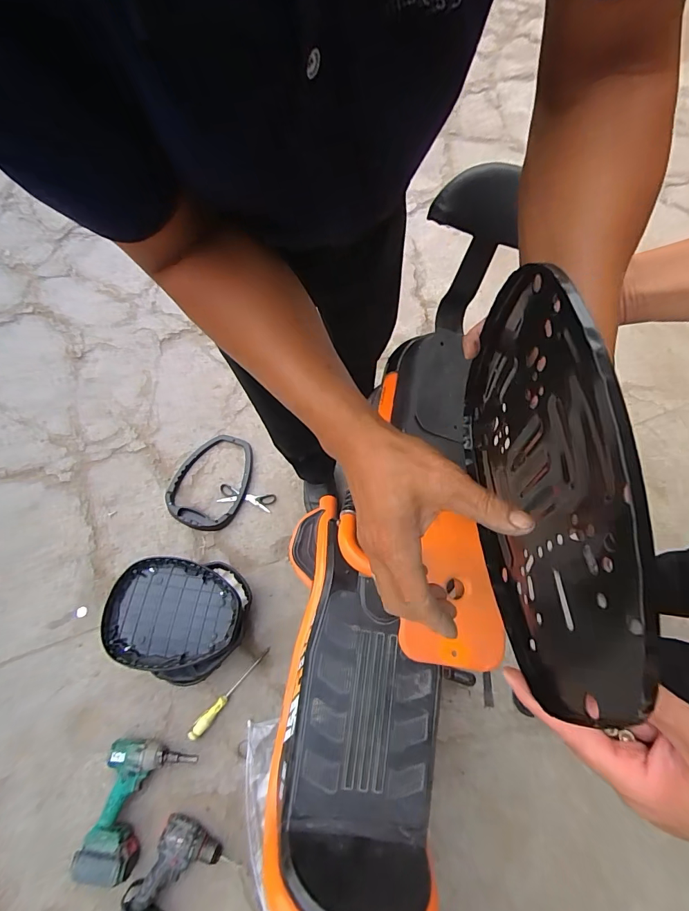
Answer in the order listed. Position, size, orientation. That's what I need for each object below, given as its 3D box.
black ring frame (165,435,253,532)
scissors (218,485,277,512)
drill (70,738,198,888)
[{"bbox_3d":[-0.398,0.073,1.229,0.230,0.034,0.304,18,71,11],"label":"black ring frame"},{"bbox_3d":[-0.296,0.129,1.219,0.173,0.018,0.054,9,69,8],"label":"scissors"},{"bbox_3d":[-0.482,0.787,0.900,0.187,0.076,0.245,15,70,10],"label":"drill"}]

